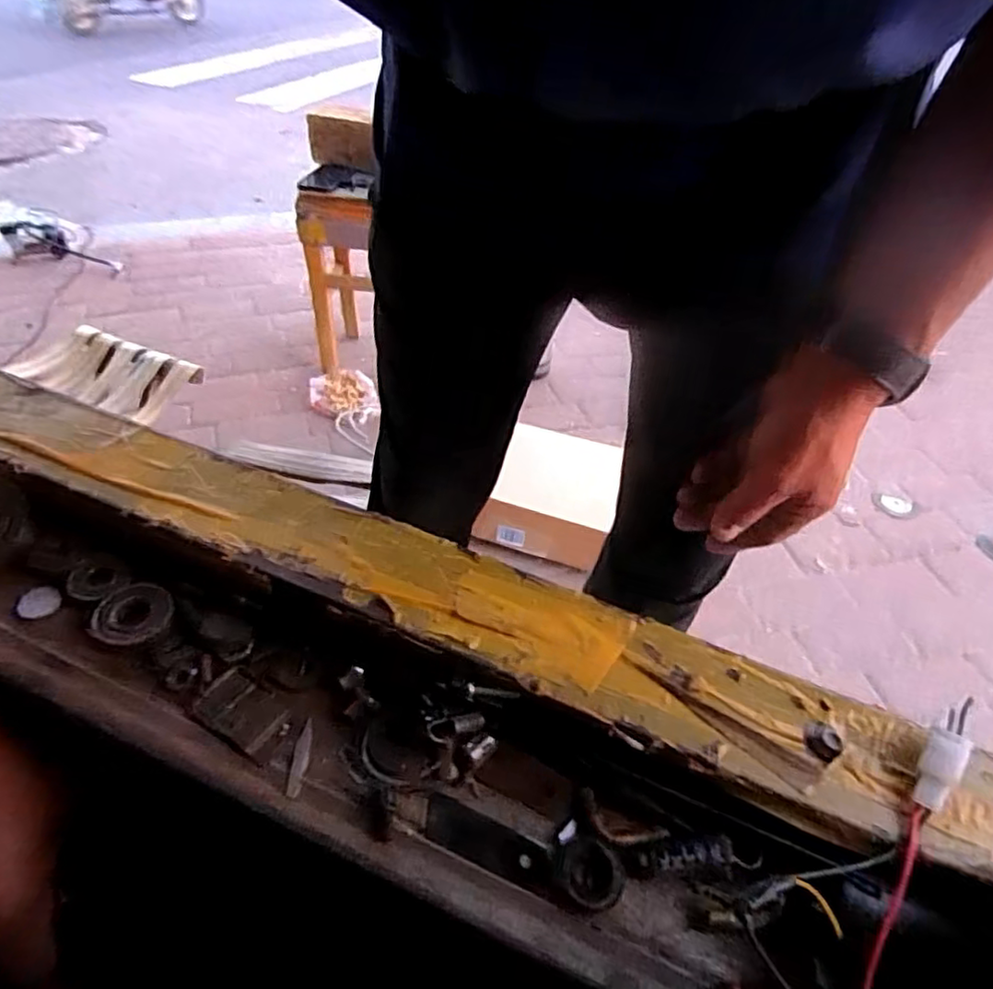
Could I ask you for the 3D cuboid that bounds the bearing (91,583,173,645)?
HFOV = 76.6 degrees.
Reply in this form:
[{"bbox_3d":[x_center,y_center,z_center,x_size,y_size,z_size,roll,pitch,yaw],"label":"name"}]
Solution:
[{"bbox_3d":[-0.173,0.057,0.300,0.031,0.005,0.033,3,44,-3],"label":"bearing"}]

